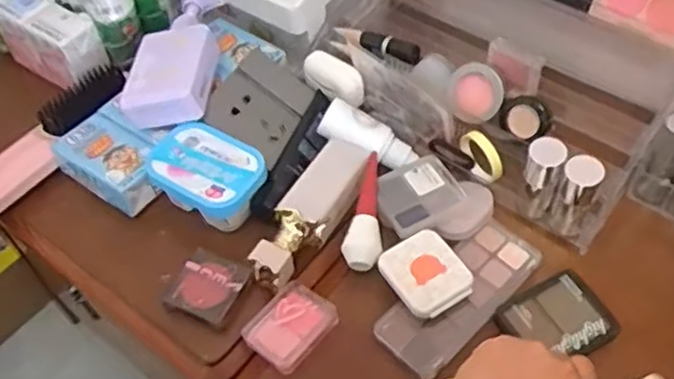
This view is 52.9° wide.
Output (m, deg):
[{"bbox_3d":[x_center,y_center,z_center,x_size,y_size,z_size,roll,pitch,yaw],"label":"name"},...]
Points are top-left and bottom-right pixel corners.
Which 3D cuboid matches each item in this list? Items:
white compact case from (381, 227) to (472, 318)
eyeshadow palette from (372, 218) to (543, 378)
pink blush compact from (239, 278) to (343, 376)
[{"bbox_3d":[0.063,0.060,0.481,0.051,0.018,0.058,-25,55,-15],"label":"white compact case"},{"bbox_3d":[0.089,0.075,0.484,0.134,0.012,0.052,-38,59,-23],"label":"eyeshadow palette"},{"bbox_3d":[-0.032,0.095,0.476,0.060,0.020,0.046,-39,59,-23],"label":"pink blush compact"}]

